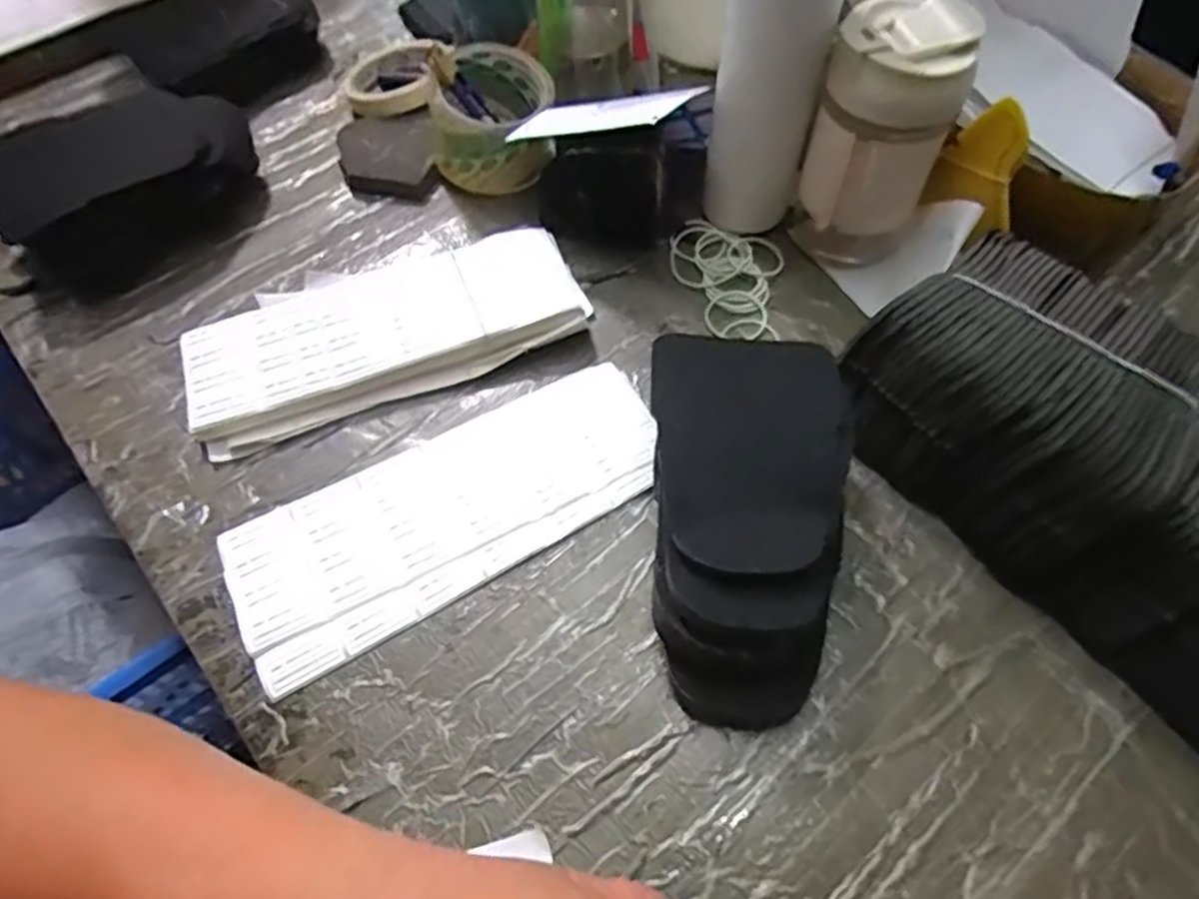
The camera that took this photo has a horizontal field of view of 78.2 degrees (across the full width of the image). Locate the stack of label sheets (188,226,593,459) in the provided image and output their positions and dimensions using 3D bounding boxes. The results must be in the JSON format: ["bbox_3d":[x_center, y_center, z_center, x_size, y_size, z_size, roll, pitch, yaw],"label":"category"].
[{"bbox_3d":[-0.145,-0.087,0.501,0.259,0.026,0.114,-20,61,-10],"label":"stack of label sheets"}]

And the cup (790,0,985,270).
[{"bbox_3d":[0.177,-0.195,0.478,0.080,0.156,0.083,19,62,13],"label":"cup"}]

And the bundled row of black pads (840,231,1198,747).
[{"bbox_3d":[0.315,0.049,0.364,0.136,0.105,0.384,-36,65,-18],"label":"bundled row of black pads"}]

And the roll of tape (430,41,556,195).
[{"bbox_3d":[-0.081,-0.248,0.564,0.093,0.070,0.109,-7,60,-2],"label":"roll of tape"}]

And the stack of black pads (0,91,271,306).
[{"bbox_3d":[-0.343,-0.192,0.538,0.177,0.079,0.098,-35,65,-17],"label":"stack of black pads"}]

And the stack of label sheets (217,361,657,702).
[{"bbox_3d":[-0.088,0.032,0.444,0.263,0.008,0.102,-29,63,-14],"label":"stack of label sheets"}]

